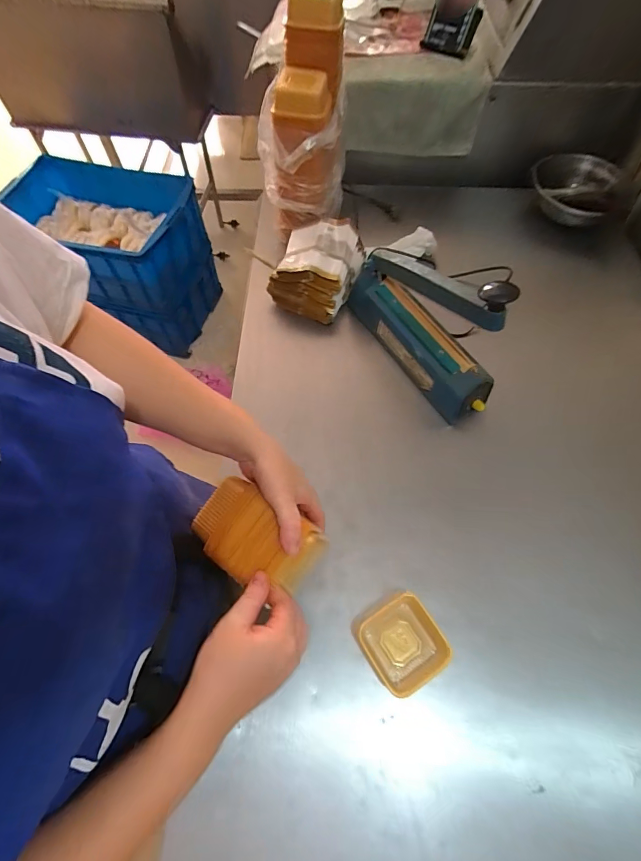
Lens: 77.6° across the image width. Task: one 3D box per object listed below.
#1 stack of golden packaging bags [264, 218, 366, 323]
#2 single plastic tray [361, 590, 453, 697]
[{"bbox_3d":[-0.005,-0.302,0.742,0.147,0.088,0.184,17,65,8],"label":"stack of golden packaging bags"},{"bbox_3d":[0.101,0.259,0.482,0.084,0.039,0.091,-28,67,-13],"label":"single plastic tray"}]

